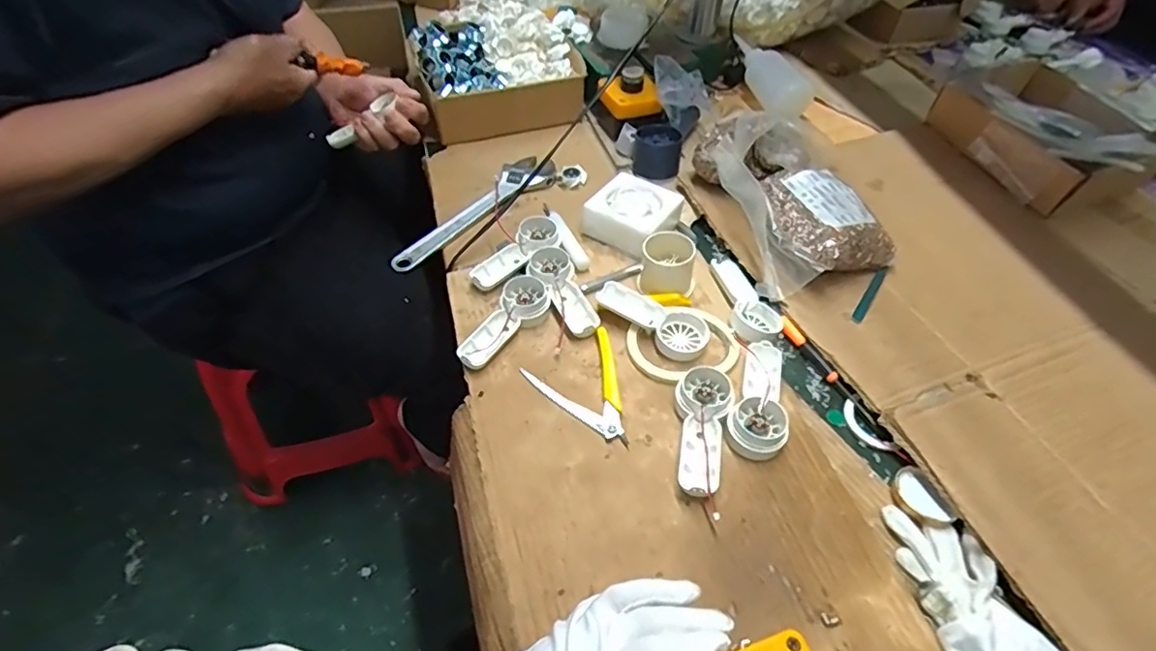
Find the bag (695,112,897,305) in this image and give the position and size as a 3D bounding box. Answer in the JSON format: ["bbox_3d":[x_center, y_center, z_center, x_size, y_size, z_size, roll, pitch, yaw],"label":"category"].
[{"bbox_3d":[0.213,-0.142,0.628,0.148,0.097,0.220,-19,52,-17],"label":"bag"}]

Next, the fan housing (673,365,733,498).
[{"bbox_3d":[0.102,0.085,0.481,0.043,0.024,0.112,3,49,1],"label":"fan housing"}]

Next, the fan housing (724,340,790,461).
[{"bbox_3d":[0.158,0.060,0.501,0.047,0.024,0.109,20,52,15],"label":"fan housing"}]

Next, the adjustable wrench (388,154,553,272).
[{"bbox_3d":[-0.110,-0.130,0.675,0.052,0.024,0.234,29,55,22],"label":"adjustable wrench"}]

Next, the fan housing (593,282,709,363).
[{"bbox_3d":[0.073,-0.009,0.567,0.110,0.019,0.049,32,56,24],"label":"fan housing"}]

